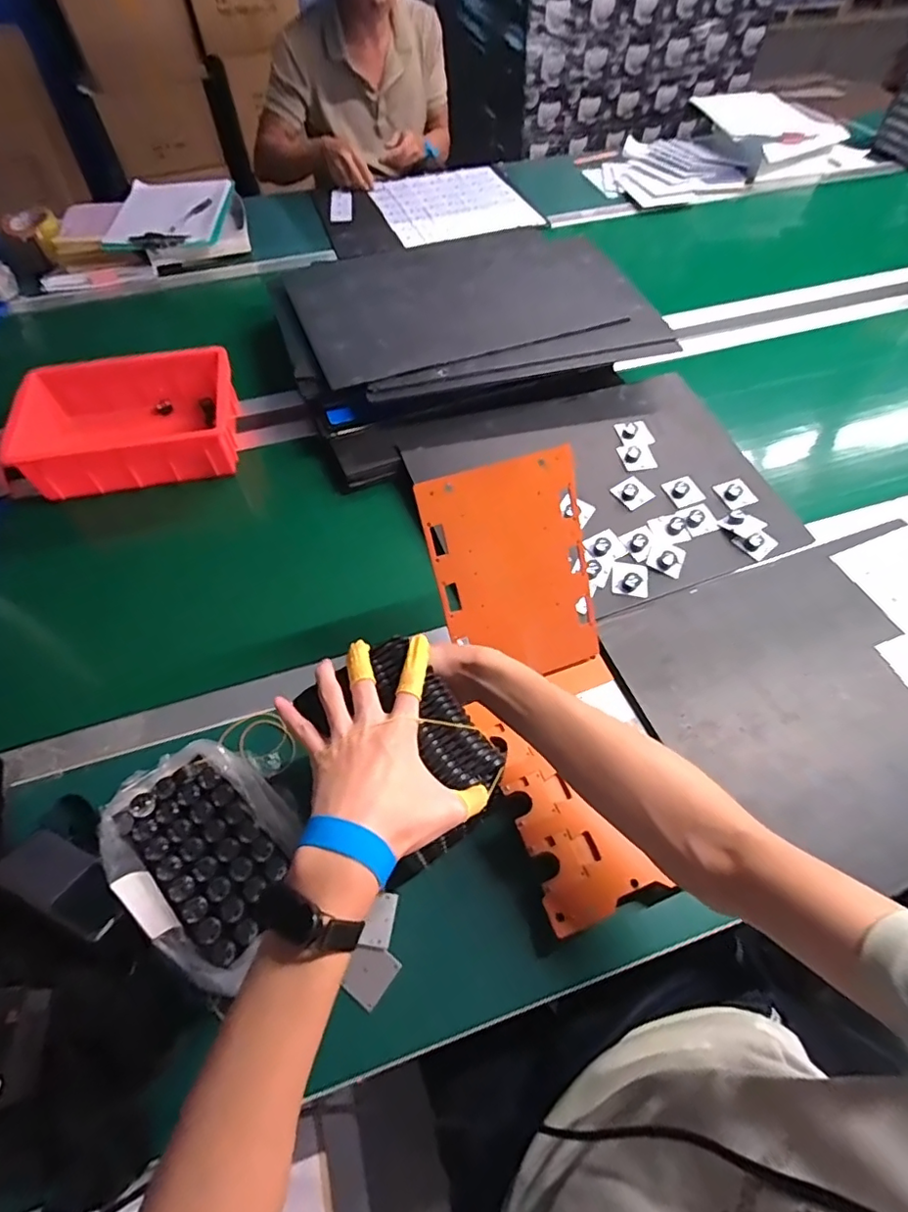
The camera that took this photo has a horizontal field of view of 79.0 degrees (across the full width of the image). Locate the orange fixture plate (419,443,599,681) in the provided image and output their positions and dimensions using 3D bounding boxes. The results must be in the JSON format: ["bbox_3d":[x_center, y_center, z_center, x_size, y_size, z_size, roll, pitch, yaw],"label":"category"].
[{"bbox_3d":[0.066,-0.029,0.573,0.158,0.232,0.008,-19,20,-11],"label":"orange fixture plate"}]

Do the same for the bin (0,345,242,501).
[{"bbox_3d":[-0.487,-0.273,0.845,0.300,0.103,0.210,-11,59,-5],"label":"bin"}]

